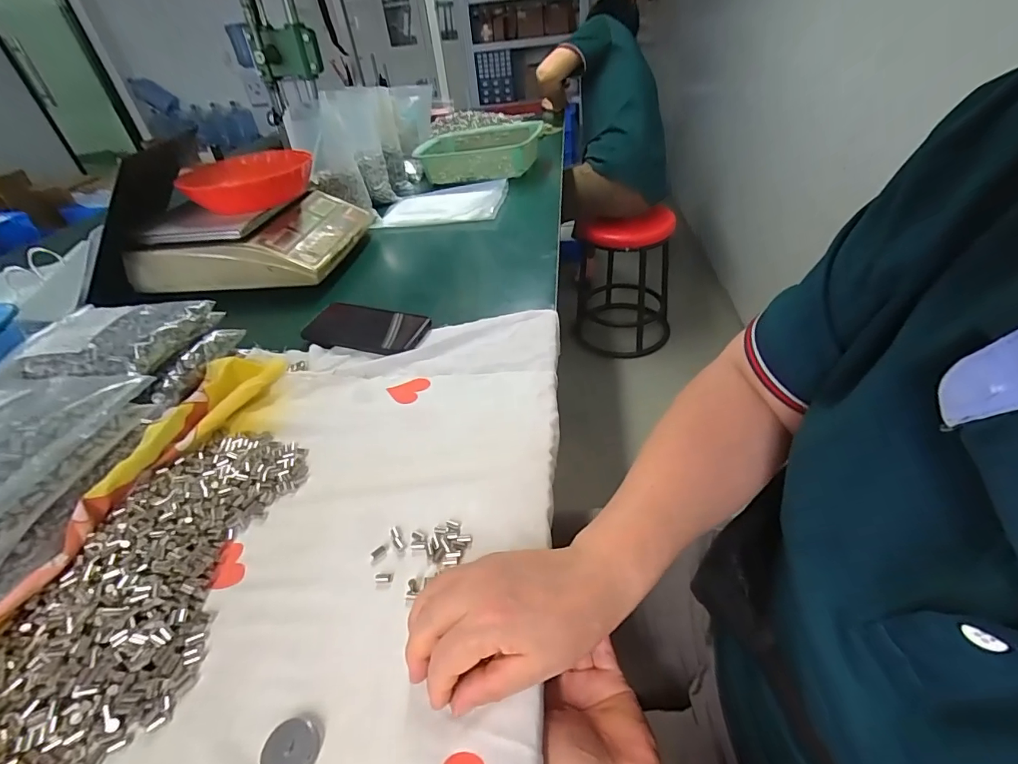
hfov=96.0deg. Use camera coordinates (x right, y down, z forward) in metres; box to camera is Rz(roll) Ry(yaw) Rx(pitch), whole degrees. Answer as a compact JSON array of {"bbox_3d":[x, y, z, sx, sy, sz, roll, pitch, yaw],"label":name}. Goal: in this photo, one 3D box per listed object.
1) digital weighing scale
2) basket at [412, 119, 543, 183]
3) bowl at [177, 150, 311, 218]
[{"bbox_3d":[-0.440,-0.261,0.806,0.323,0.086,0.257,-1,39,5],"label":"digital weighing scale"},{"bbox_3d":[-0.072,-0.552,1.108,0.289,0.088,0.205,0,39,7],"label":"basket"},{"bbox_3d":[-0.435,-0.337,0.776,0.190,0.059,0.190,-3,39,3],"label":"bowl"}]

